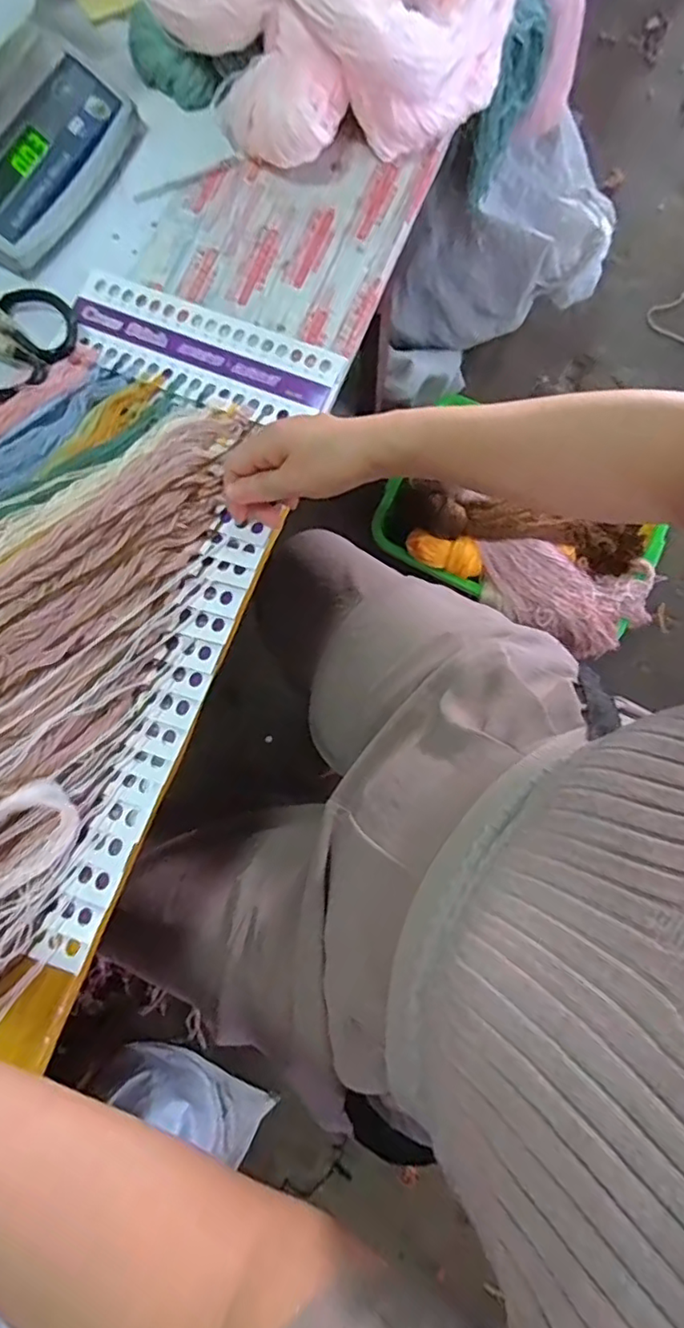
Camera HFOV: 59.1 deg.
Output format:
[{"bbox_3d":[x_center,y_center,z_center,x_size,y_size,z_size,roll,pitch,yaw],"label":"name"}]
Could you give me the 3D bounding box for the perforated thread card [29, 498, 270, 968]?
[{"bbox_3d":[-0.138,0.050,0.450,0.044,0.009,0.347,21,81,4],"label":"perforated thread card"}]

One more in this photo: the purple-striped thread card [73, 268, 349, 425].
[{"bbox_3d":[-0.119,-0.266,0.511,0.236,0.004,0.084,24,78,7],"label":"purple-striped thread card"}]

